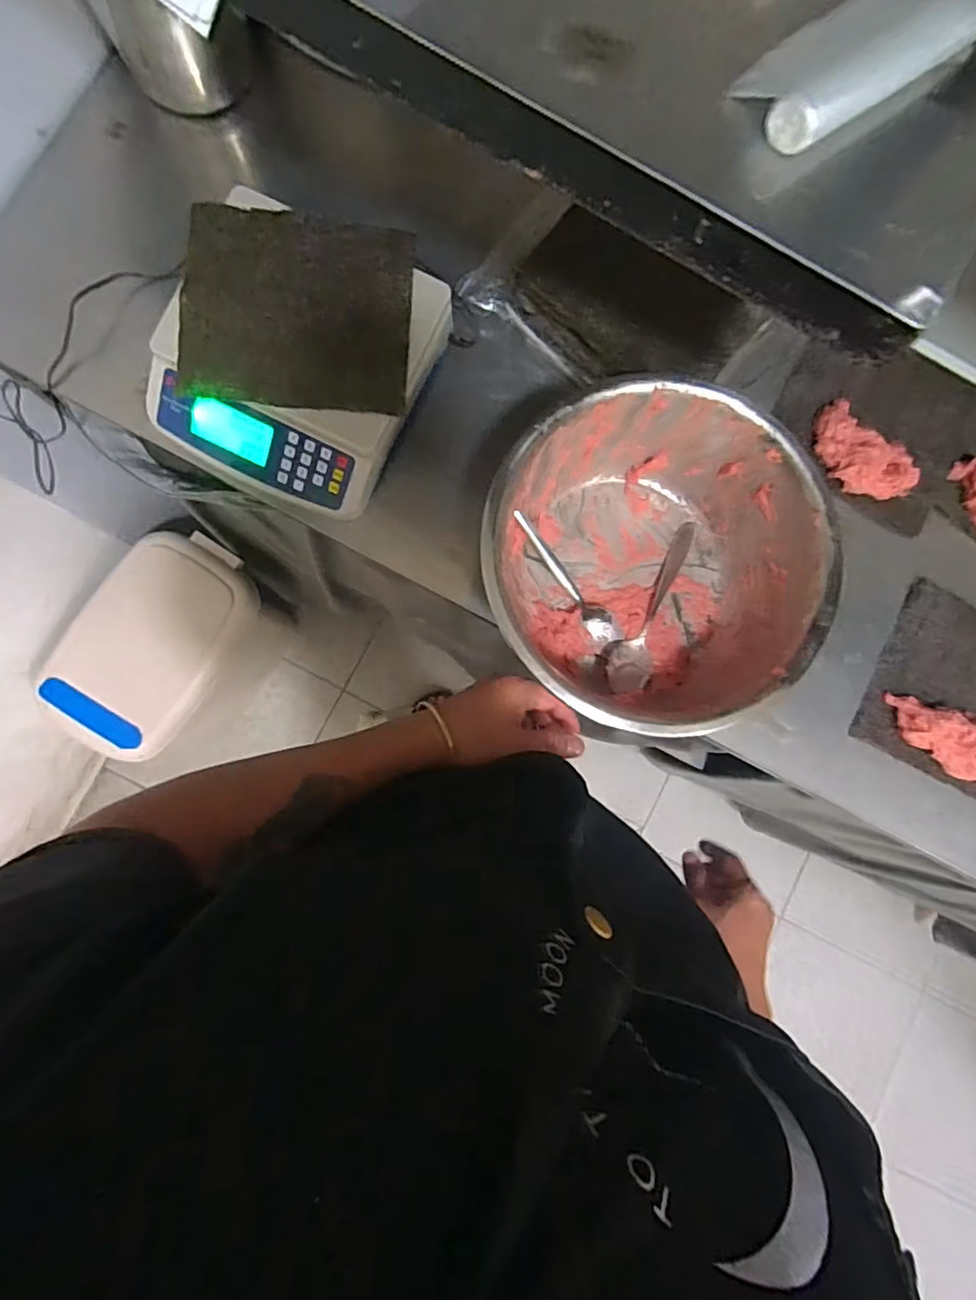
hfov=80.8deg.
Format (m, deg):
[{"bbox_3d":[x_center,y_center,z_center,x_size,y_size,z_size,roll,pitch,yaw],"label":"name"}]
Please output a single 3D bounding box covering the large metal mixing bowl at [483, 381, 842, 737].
[{"bbox_3d":[0.138,-0.073,0.518,0.278,0.119,0.275,0,85,-4],"label":"large metal mixing bowl"}]

